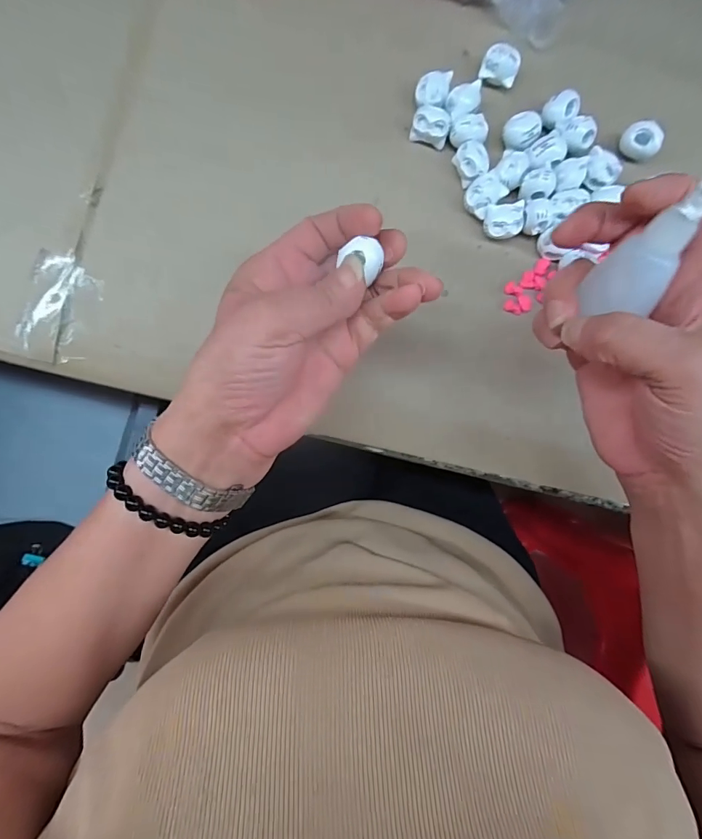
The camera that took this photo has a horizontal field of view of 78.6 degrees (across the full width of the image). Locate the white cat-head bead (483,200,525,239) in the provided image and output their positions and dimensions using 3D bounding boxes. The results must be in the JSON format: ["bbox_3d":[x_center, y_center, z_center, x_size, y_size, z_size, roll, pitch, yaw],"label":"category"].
[{"bbox_3d":[0.104,-0.135,0.295,0.024,0.018,0.022,0,86,-2],"label":"white cat-head bead"}]

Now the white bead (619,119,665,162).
[{"bbox_3d":[0.201,-0.193,0.297,0.025,0.017,0.015,44,86,1],"label":"white bead"}]

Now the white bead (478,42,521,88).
[{"bbox_3d":[0.106,-0.252,0.308,0.025,0.020,0.021,19,86,0],"label":"white bead"}]

